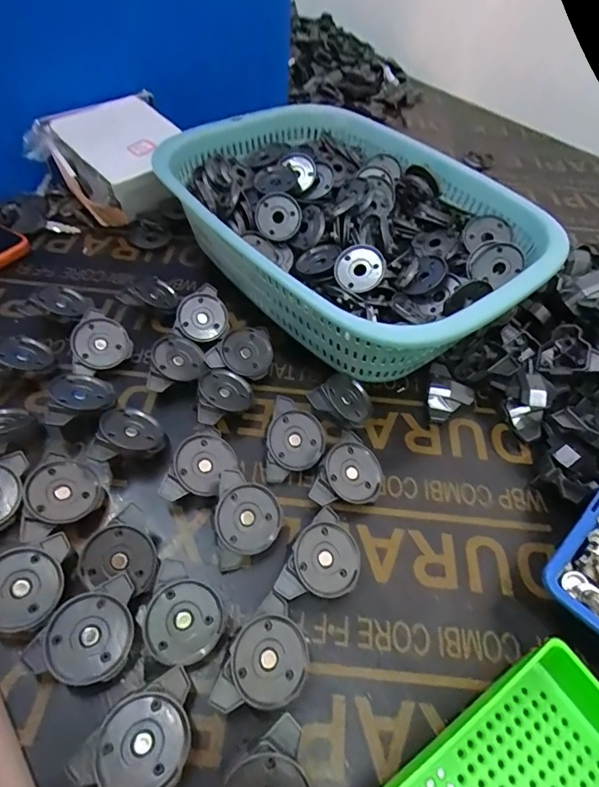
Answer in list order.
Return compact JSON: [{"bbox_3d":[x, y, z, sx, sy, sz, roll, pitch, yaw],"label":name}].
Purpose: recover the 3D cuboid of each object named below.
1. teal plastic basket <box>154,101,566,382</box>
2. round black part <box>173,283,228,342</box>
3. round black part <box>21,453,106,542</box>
[{"bbox_3d":[0.044,-0.149,0.428,0.236,0.092,0.334,-29,60,-25],"label":"teal plastic basket"},{"bbox_3d":[-0.082,-0.071,0.398,0.045,0.014,0.048,0,85,2],"label":"round black part"},{"bbox_3d":[-0.153,0.066,0.295,0.047,0.011,0.047,16,49,-20],"label":"round black part"}]

